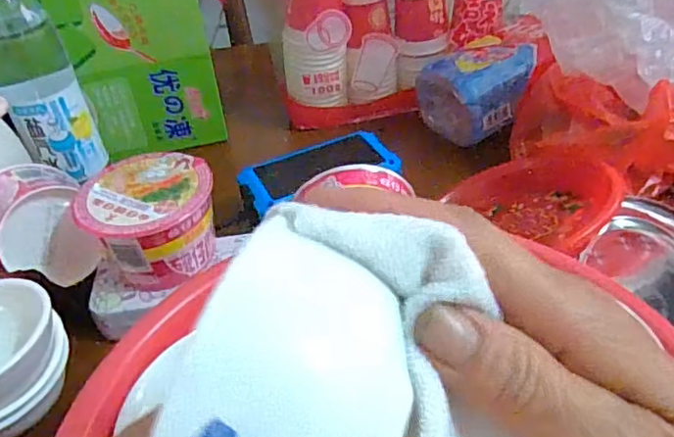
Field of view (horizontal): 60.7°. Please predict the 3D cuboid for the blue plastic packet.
[{"bbox_3d":[0.142,-0.132,0.593,0.099,0.077,0.096,-26,45,-22],"label":"blue plastic packet"}]

